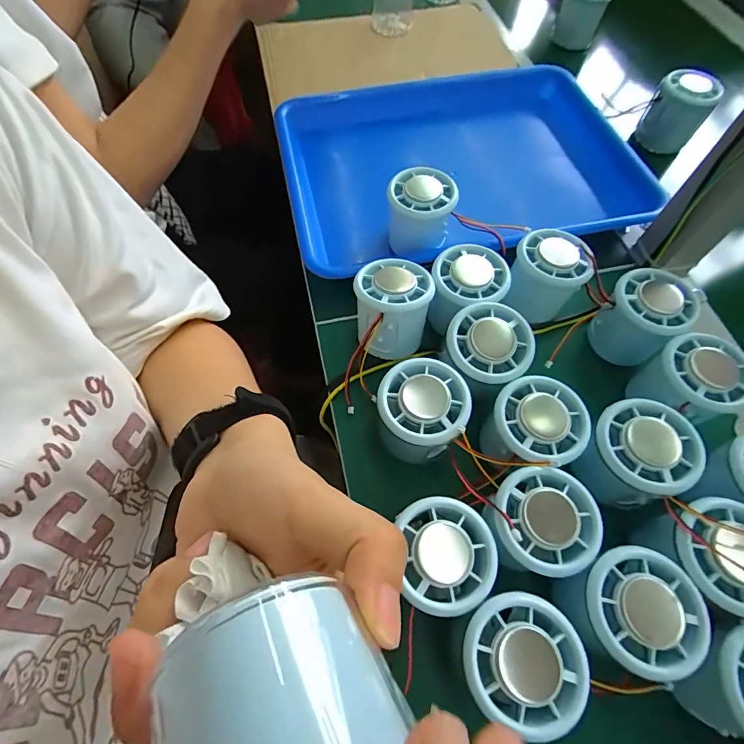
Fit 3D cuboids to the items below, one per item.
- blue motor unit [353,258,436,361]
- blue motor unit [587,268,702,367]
[{"bbox_3d":[0.015,-0.046,0.311,0.053,0.062,0.058,1,63,-1],"label":"blue motor unit"},{"bbox_3d":[0.202,-0.041,0.315,0.050,0.059,0.052,1,63,-1],"label":"blue motor unit"}]

